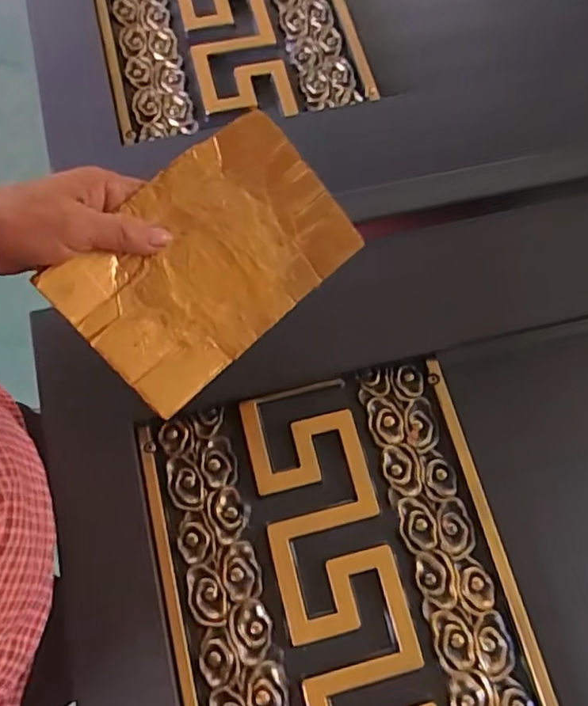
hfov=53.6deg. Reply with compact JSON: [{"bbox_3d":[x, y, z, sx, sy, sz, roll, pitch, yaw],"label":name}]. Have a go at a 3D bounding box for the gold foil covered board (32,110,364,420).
[{"bbox_3d":[-0.051,-0.054,0.355,0.166,0.014,0.110,-43,106,-6],"label":"gold foil covered board"}]

